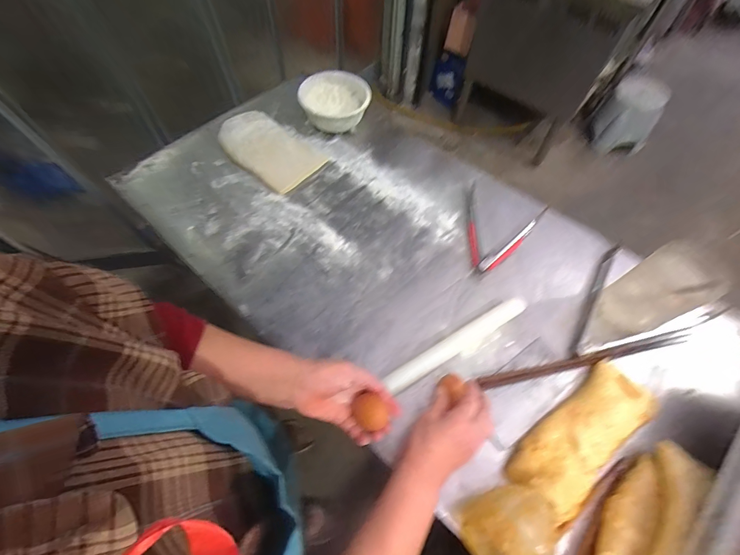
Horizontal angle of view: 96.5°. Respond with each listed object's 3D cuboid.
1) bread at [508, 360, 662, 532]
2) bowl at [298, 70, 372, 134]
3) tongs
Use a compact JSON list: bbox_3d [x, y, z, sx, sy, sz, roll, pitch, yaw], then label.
[{"bbox_3d":[0.306,0.222,0.467,0.240,0.039,0.094,-37,68,-19],"label":"bread"},{"bbox_3d":[-0.083,-0.421,0.813,0.169,0.081,0.144,-7,62,-7],"label":"bowl"},{"bbox_3d":[0.256,-0.092,0.662,0.154,0.035,0.197,21,63,10],"label":"tongs"}]

